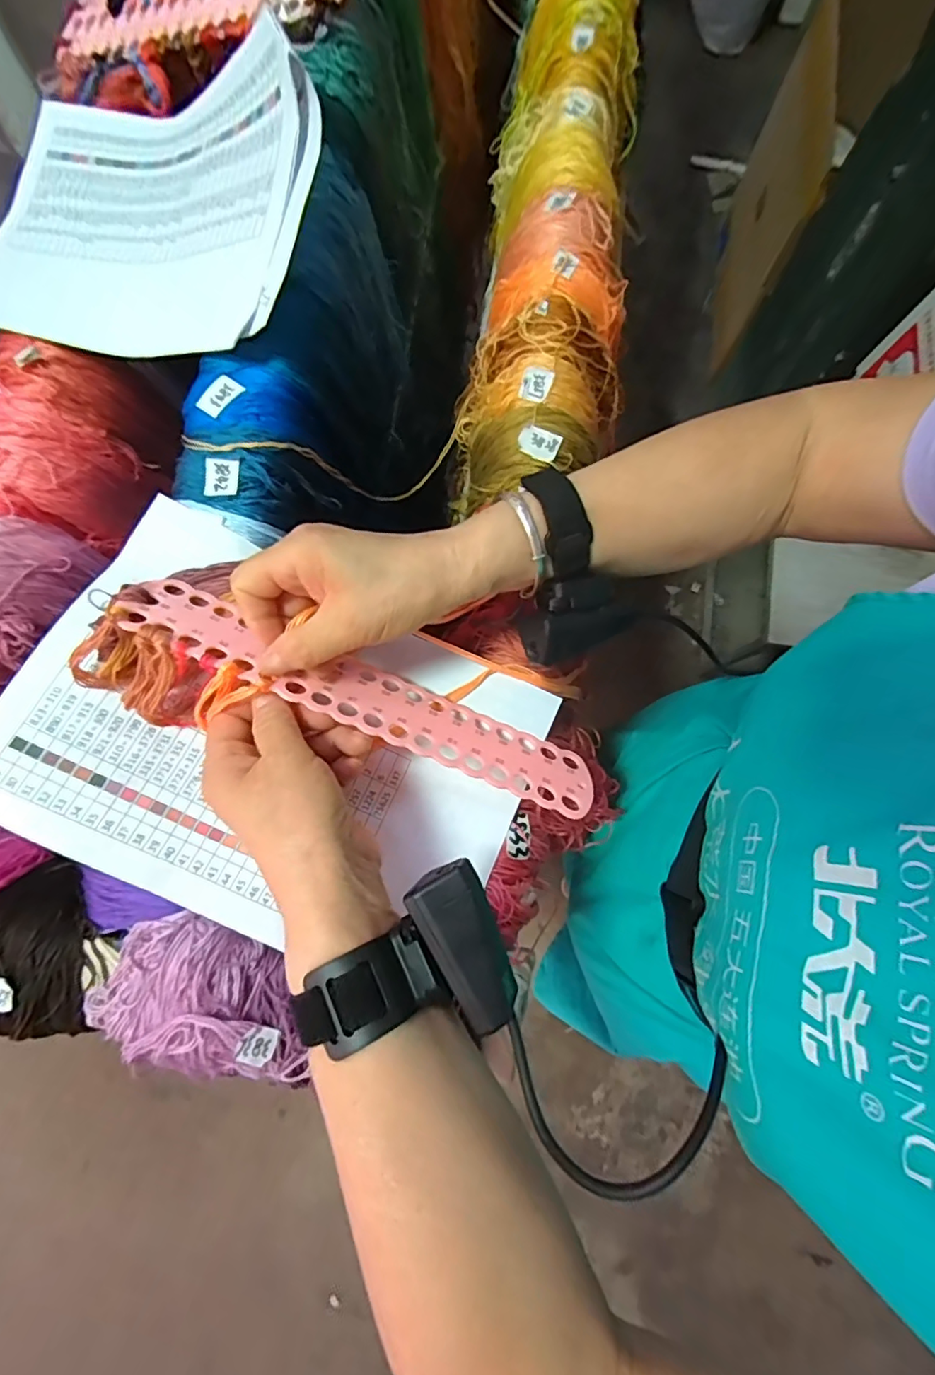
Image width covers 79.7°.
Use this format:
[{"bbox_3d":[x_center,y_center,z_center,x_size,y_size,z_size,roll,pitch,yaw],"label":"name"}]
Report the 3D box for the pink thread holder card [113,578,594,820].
[{"bbox_3d":[-0.059,0.004,0.338,0.288,0.059,0.005,24,123,-5],"label":"pink thread holder card"}]

